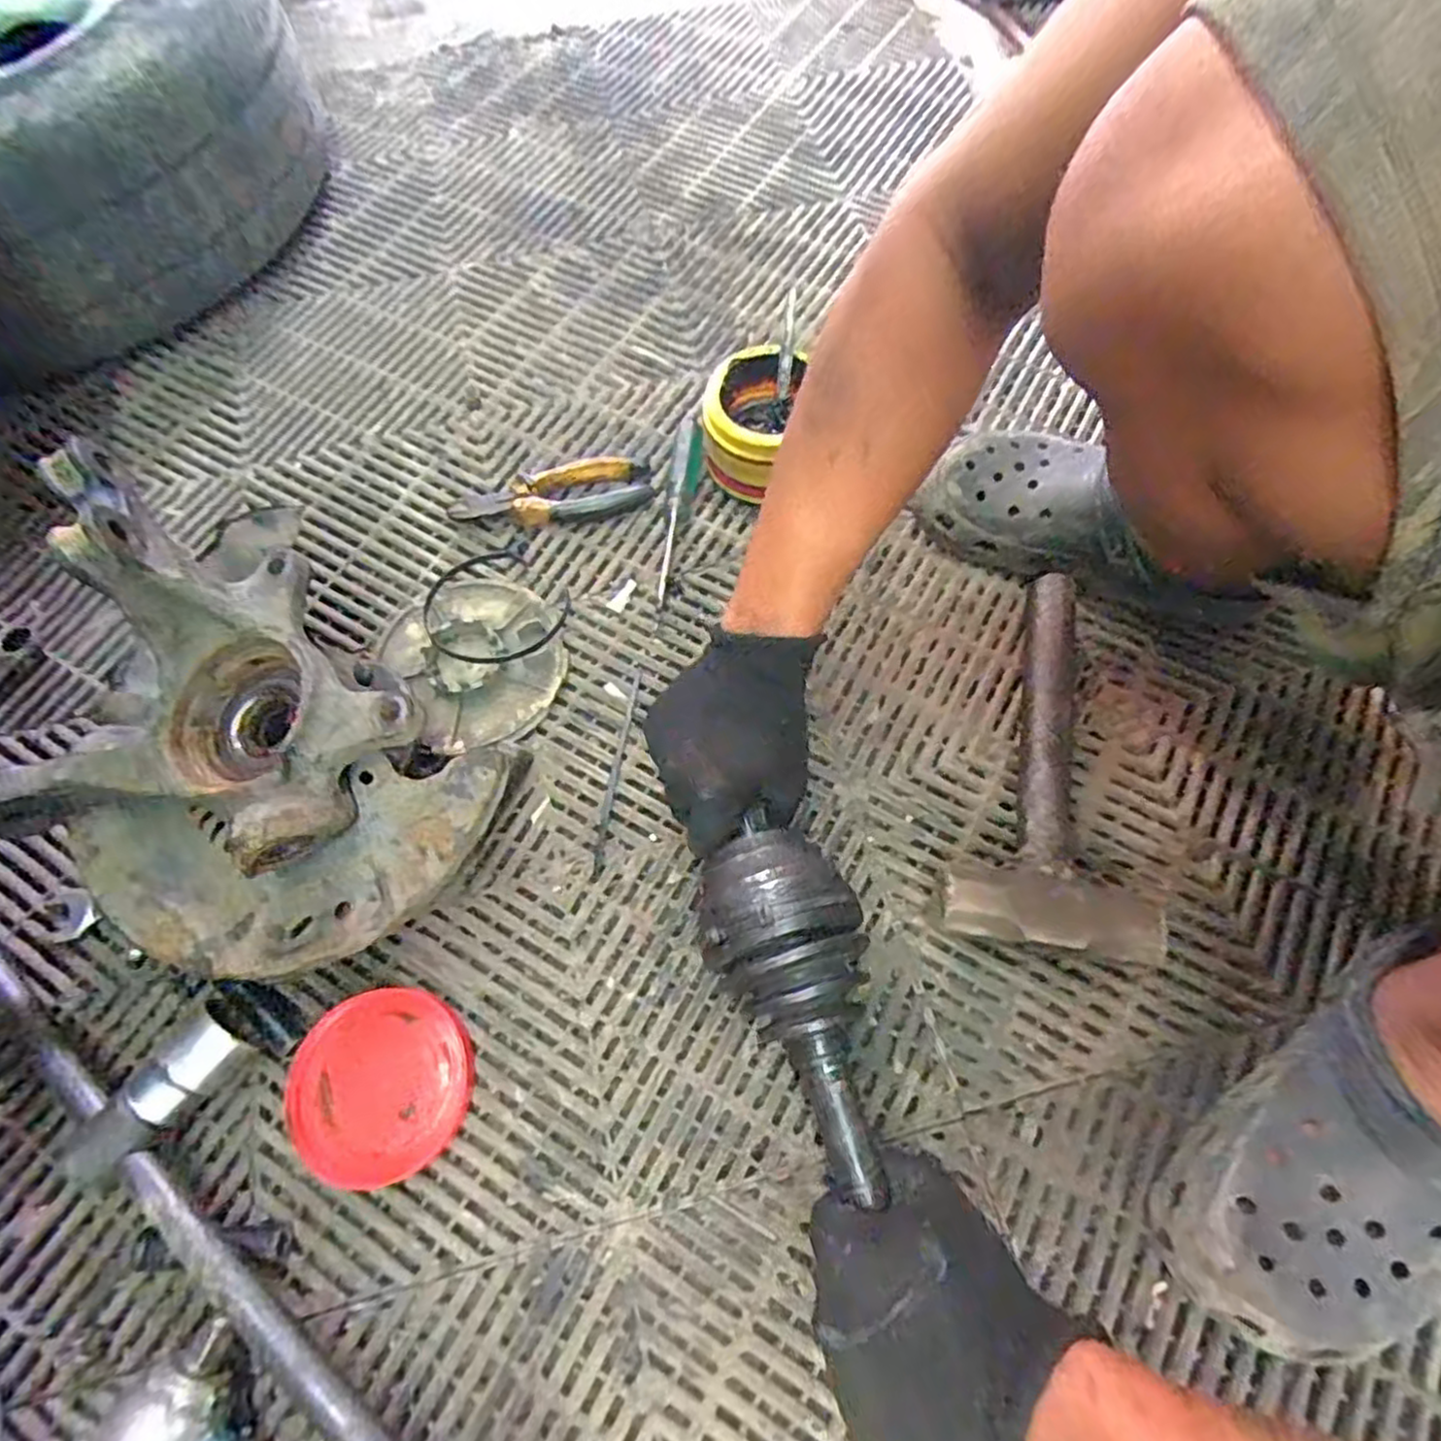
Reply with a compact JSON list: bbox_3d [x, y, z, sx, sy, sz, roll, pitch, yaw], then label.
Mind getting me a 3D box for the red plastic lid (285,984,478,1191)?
[{"bbox_3d":[-0.200,0.215,0.438,0.098,0.022,0.101,-1,66,1],"label":"red plastic lid"}]

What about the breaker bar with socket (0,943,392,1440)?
[{"bbox_3d":[-0.307,0.216,0.419,0.443,0.041,0.093,33,72,14],"label":"breaker bar with socket"}]

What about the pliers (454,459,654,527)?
[{"bbox_3d":[-0.137,-0.182,0.598,0.155,0.021,0.050,-14,67,-5],"label":"pliers"}]

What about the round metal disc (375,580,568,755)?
[{"bbox_3d":[-0.179,-0.047,0.547,0.117,0.027,0.132,-30,69,-11],"label":"round metal disc"}]

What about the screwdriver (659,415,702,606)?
[{"bbox_3d":[-0.036,-0.173,0.600,0.026,0.026,0.168,7,77,7],"label":"screwdriver"}]

